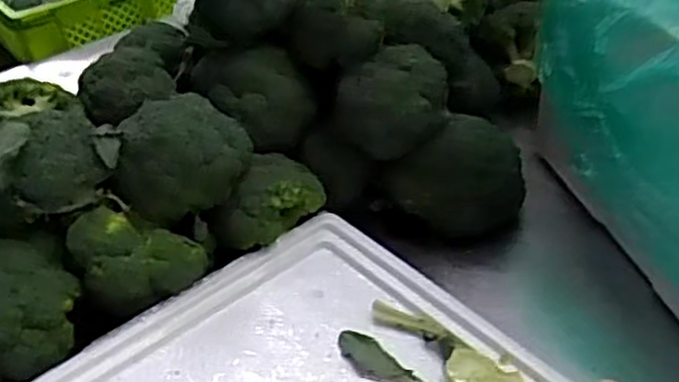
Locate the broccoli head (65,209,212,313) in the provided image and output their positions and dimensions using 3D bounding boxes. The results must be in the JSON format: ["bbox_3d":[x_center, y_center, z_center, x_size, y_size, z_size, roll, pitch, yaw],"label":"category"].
[{"bbox_3d":[-0.188,0.060,0.669,0.111,0.075,0.072,0,39,5],"label":"broccoli head"}]

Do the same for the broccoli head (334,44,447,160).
[{"bbox_3d":[0.053,-0.099,0.755,0.117,0.091,0.093,1,39,7],"label":"broccoli head"}]

